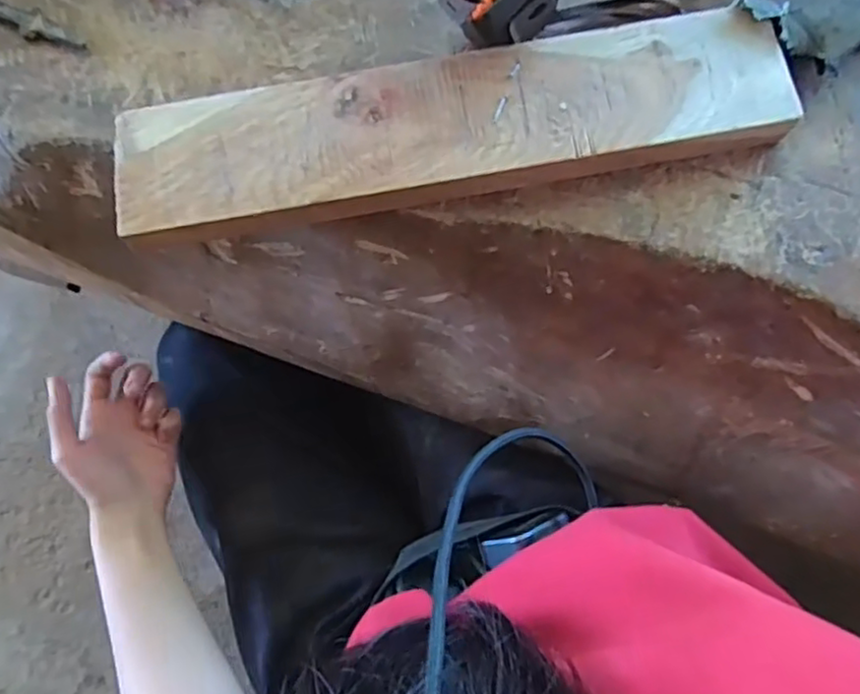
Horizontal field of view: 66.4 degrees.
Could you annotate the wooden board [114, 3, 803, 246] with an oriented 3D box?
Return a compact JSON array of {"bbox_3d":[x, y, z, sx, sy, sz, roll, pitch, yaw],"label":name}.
[{"bbox_3d":[0.014,-0.129,0.392,0.385,0.026,0.086,-10,76,-2],"label":"wooden board"}]

